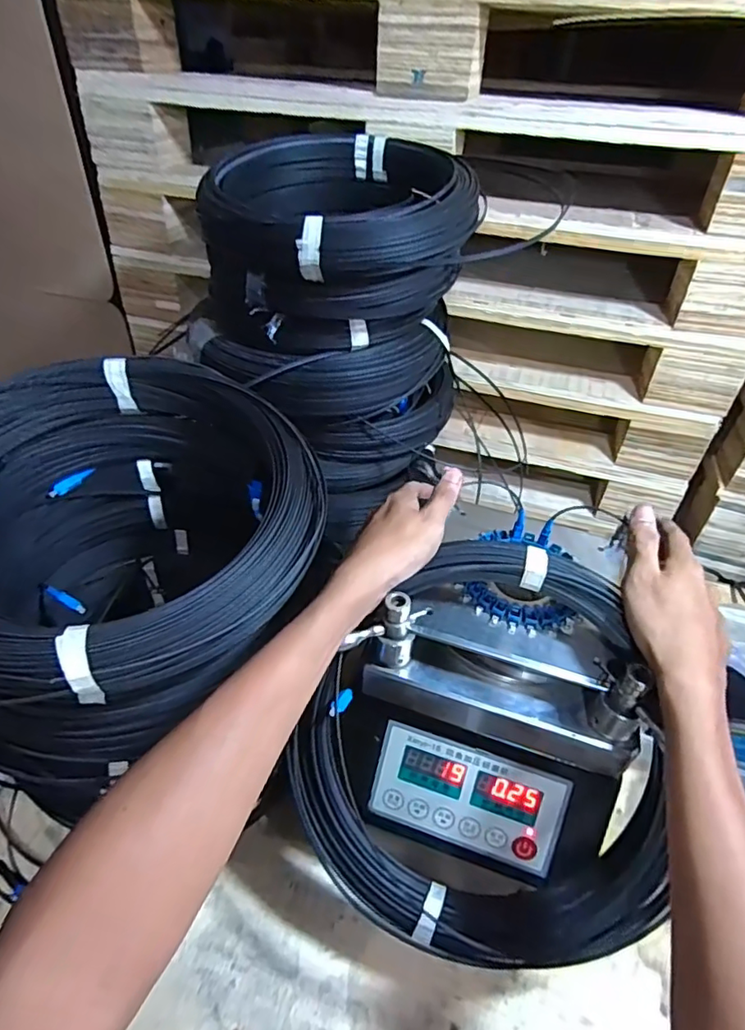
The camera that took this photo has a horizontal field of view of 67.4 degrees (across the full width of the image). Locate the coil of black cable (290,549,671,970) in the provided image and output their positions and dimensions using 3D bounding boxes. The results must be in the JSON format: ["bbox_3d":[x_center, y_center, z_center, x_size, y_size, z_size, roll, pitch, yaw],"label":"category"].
[{"bbox_3d":[0.086,0.180,0.436,0.292,0.321,0.066,18,4,11],"label":"coil of black cable"}]

